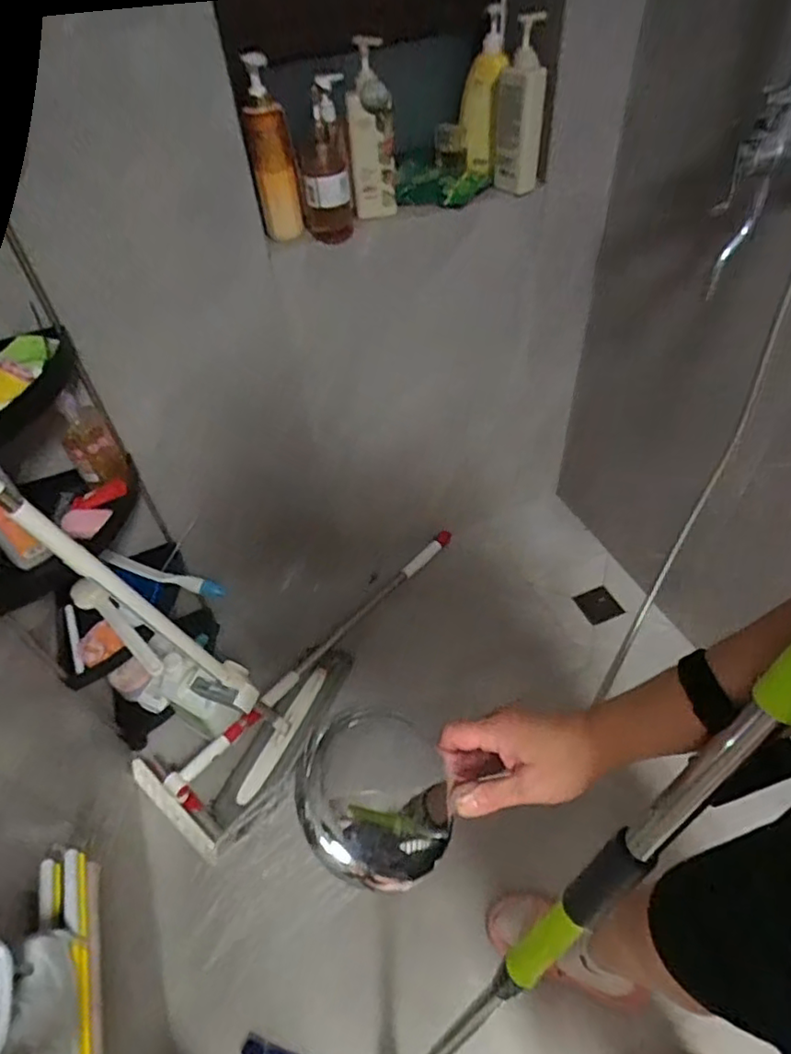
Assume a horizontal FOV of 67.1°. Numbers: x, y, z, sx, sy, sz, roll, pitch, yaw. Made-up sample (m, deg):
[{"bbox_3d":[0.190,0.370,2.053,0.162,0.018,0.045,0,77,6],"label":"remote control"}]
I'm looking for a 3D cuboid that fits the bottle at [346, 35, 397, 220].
[{"bbox_3d":[-0.039,-0.644,0.979,0.073,0.249,0.074,-6,47,0],"label":"bottle"}]

